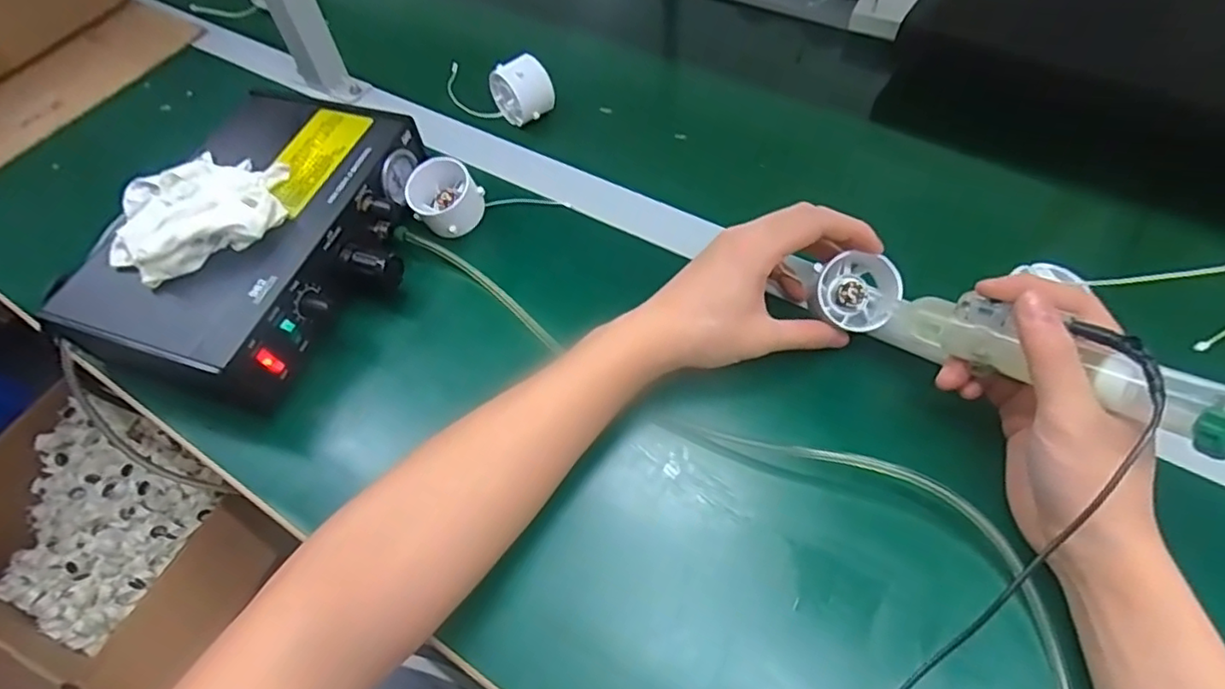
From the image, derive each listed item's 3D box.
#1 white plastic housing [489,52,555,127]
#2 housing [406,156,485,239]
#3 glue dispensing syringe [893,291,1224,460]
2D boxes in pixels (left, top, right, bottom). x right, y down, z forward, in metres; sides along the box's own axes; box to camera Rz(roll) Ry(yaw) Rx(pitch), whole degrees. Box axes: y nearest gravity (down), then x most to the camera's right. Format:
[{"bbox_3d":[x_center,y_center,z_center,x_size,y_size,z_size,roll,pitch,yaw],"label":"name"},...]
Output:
[{"bbox_3d":[-0.082,-0.230,0.571,0.047,0.043,0.045,-34,61,-17],"label":"white plastic housing"},{"bbox_3d":[-0.133,-0.116,0.497,0.032,0.054,0.054,37,66,24],"label":"housing"},{"bbox_3d":[0.214,0.005,0.309,0.032,0.028,0.166,-35,36,-17],"label":"glue dispensing syringe"}]

